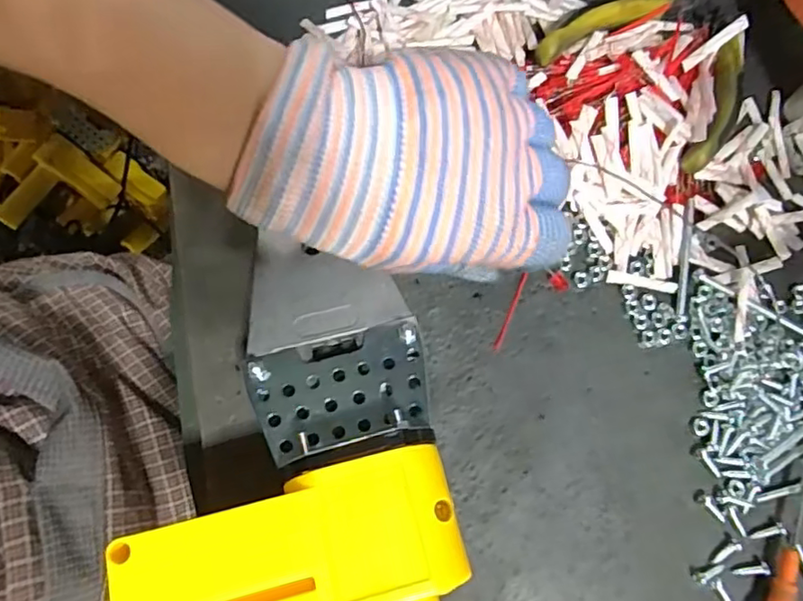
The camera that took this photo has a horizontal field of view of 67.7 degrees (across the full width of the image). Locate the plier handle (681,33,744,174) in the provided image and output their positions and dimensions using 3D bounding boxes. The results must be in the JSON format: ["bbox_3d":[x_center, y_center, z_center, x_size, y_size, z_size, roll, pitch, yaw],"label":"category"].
[{"bbox_3d":[0.148,-0.092,0.280,0.013,0.013,0.072,23,76,3],"label":"plier handle"}]

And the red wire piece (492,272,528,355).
[{"bbox_3d":[0.049,0.005,0.267,0.004,0.004,0.038,24,76,4],"label":"red wire piece"}]

